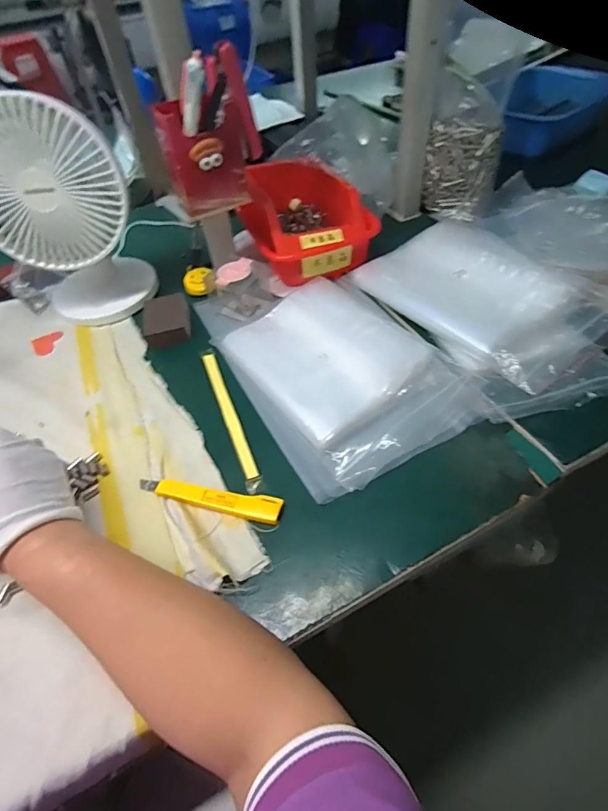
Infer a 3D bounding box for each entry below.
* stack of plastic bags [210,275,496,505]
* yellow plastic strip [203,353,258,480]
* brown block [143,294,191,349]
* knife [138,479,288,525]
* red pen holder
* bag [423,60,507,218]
[{"bbox_3d":[0.032,-0.041,0.452,0.185,0.036,0.249,-26,52,-16],"label":"stack of plastic bags"},{"bbox_3d":[-0.078,0.003,0.447,0.012,0.004,0.176,-19,50,-11],"label":"yellow plastic strip"},{"bbox_3d":[-0.166,-0.102,0.531,0.054,0.024,0.072,-12,49,-5],"label":"brown block"},{"bbox_3d":[-0.083,0.082,0.379,0.130,0.012,0.023,6,50,11],"label":"knife"},{"bbox_3d":[-0.096,-0.267,0.439,0.096,0.123,0.070,-6,50,0],"label":"red pen holder"},{"bbox_3d":[0.217,-0.341,0.594,0.096,0.156,0.055,14,52,16],"label":"bag"}]

